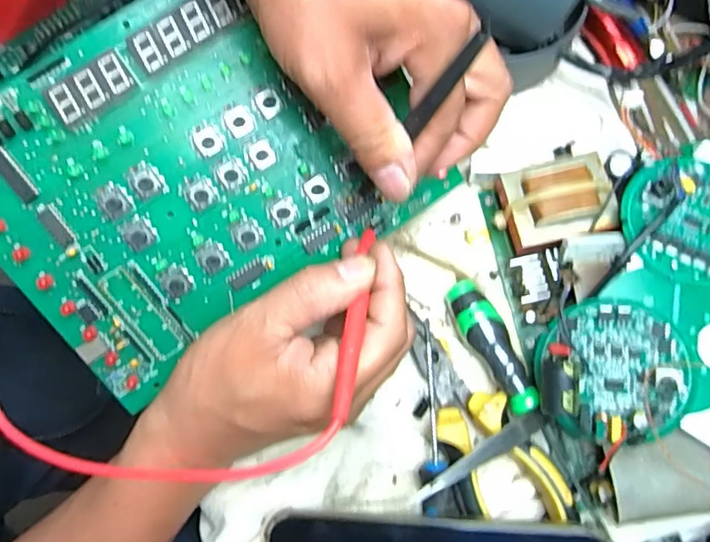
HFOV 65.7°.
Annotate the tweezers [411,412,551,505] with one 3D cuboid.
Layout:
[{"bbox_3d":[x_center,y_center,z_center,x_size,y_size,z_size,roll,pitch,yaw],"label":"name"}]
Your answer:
[{"bbox_3d":[0.063,0.093,0.276,0.081,0.018,0.010,-30,77,-7],"label":"tweezers"}]

